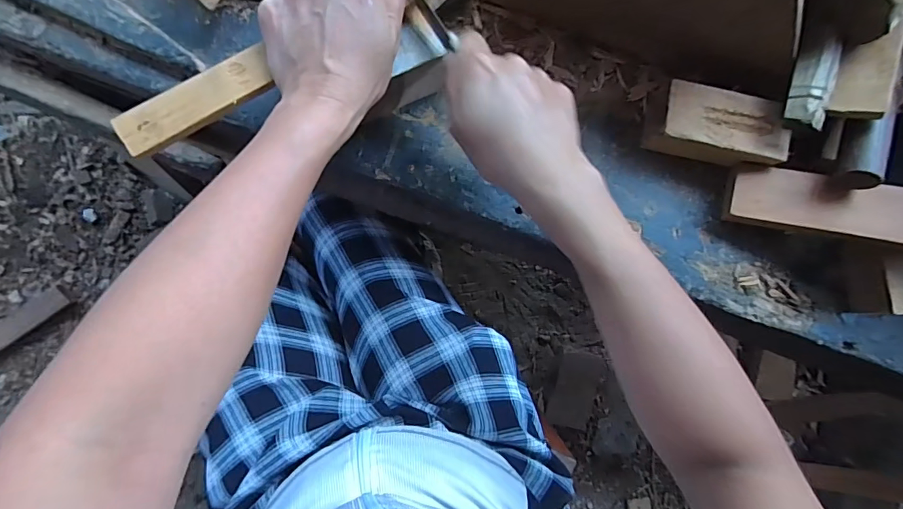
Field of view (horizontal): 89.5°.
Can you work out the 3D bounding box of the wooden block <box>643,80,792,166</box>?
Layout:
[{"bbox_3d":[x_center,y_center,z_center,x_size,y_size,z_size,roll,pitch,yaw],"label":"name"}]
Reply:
[{"bbox_3d":[0.232,-0.111,0.409,0.118,0.052,0.062,15,88,-5],"label":"wooden block"}]

